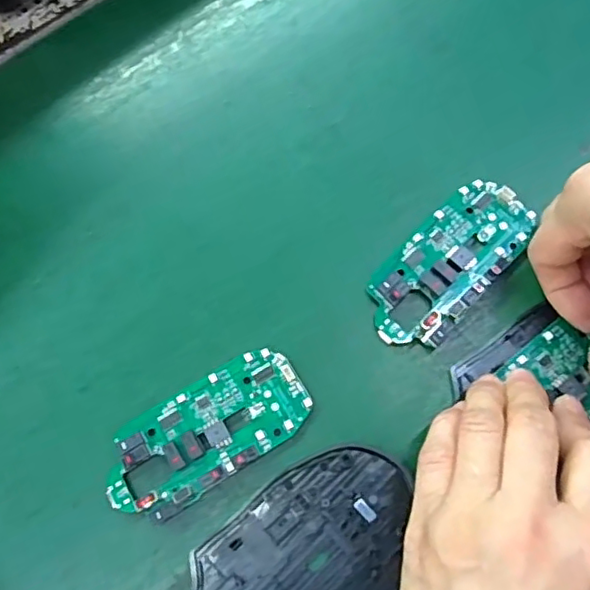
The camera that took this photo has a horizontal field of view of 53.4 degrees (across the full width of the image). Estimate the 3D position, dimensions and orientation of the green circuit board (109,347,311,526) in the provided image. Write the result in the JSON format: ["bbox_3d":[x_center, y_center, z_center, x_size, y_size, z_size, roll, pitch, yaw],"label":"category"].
[{"bbox_3d":[-0.041,0.062,0.268,0.097,0.011,0.045,-32,73,-8],"label":"green circuit board"}]

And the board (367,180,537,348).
[{"bbox_3d":[0.076,-0.017,0.287,0.044,0.007,0.096,41,78,15],"label":"board"}]

